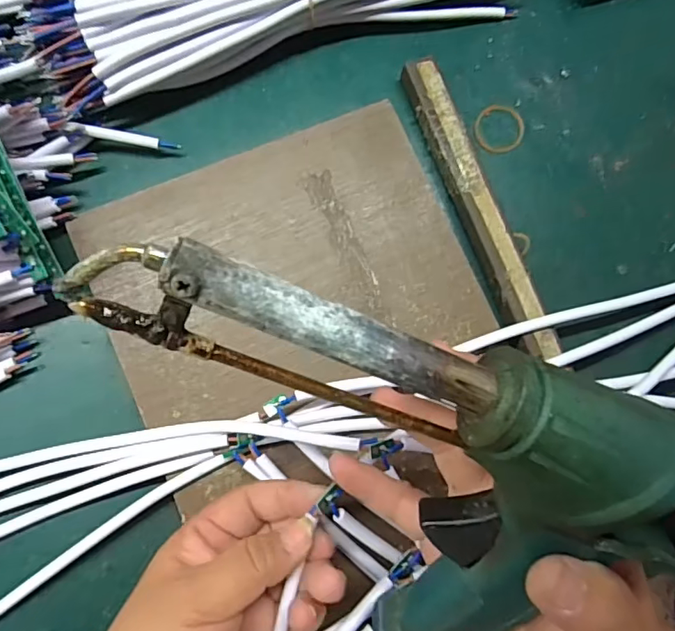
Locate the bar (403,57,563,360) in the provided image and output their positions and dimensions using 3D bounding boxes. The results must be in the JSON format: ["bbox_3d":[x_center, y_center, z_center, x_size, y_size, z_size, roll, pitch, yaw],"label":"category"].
[{"bbox_3d":[0.083,-0.064,0.312,0.021,0.015,0.187,-21,84,-7],"label":"bar"}]

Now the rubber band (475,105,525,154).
[{"bbox_3d":[0.102,-0.118,0.330,0.031,0.004,0.032,1,82,-5],"label":"rubber band"}]

